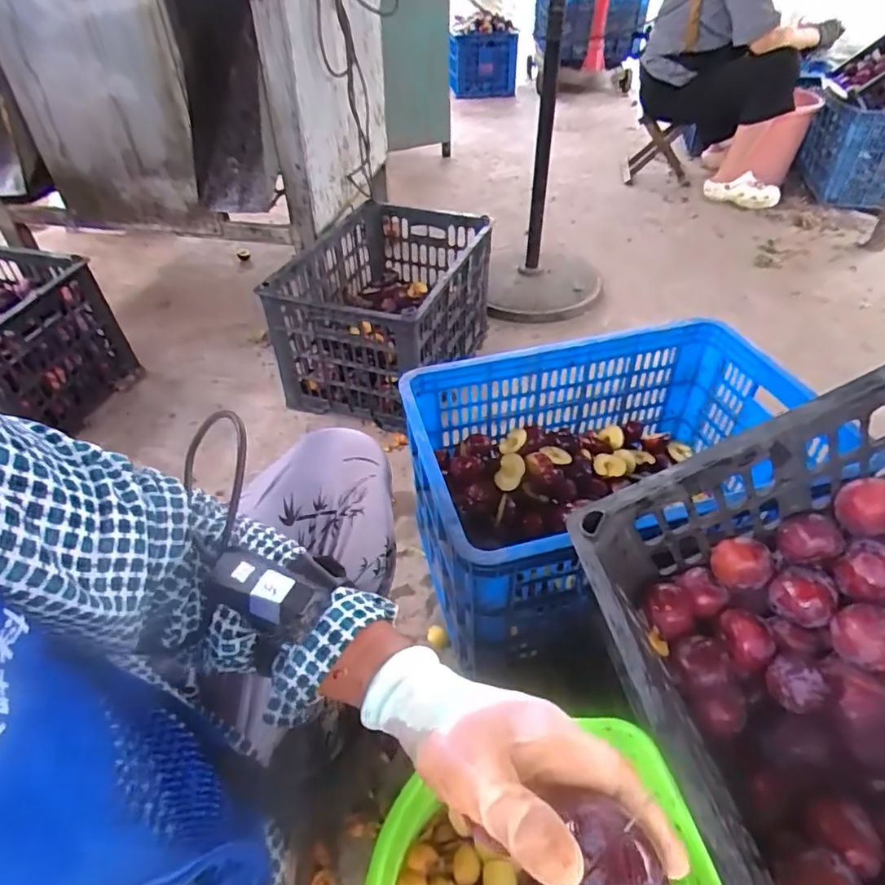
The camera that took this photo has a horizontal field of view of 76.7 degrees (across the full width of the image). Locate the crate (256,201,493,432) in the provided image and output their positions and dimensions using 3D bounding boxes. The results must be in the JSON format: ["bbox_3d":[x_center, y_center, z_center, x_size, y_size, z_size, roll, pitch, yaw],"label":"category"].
[{"bbox_3d":[-0.115,-0.303,1.285,0.350,0.290,0.494,16,48,20],"label":"crate"}]

